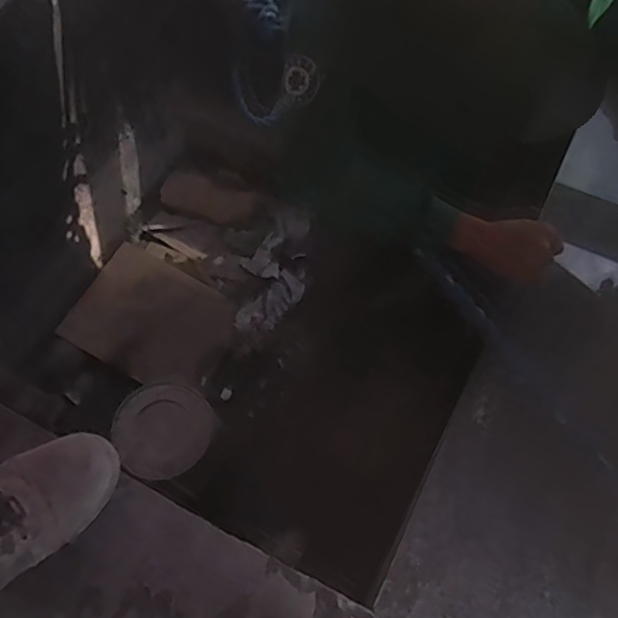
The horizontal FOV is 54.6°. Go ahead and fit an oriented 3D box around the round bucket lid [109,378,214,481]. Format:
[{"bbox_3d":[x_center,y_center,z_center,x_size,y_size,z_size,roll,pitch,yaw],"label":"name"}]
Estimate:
[{"bbox_3d":[-0.374,0.306,1.527,0.238,0.018,0.230,0,90,-8],"label":"round bucket lid"}]

